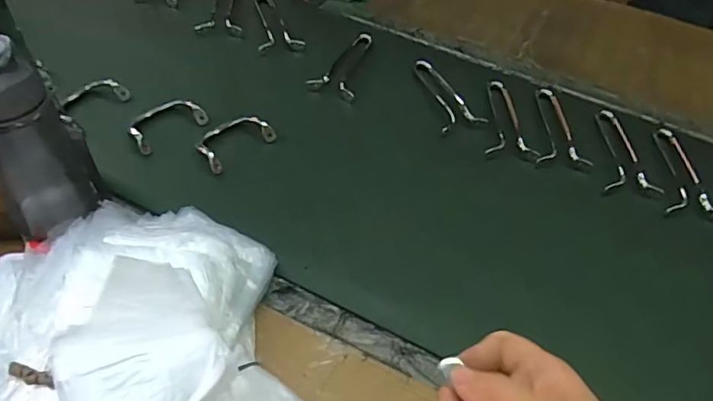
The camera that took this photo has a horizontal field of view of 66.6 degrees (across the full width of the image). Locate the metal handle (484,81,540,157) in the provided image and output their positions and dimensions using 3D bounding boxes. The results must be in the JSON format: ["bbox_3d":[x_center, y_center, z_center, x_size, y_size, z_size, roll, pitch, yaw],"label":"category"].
[{"bbox_3d":[0.204,-0.120,0.765,0.069,0.017,0.163,3,49,-4],"label":"metal handle"}]

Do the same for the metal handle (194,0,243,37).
[{"bbox_3d":[-0.225,-0.323,0.898,0.070,0.012,0.163,-3,49,-8],"label":"metal handle"}]

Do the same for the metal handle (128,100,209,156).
[{"bbox_3d":[-0.244,-0.100,0.701,0.098,0.013,0.048,-35,85,-30],"label":"metal handle"}]

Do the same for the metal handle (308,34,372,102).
[{"bbox_3d":[-0.014,-0.210,0.826,0.064,0.011,0.161,17,49,9],"label":"metal handle"}]

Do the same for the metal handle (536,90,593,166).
[{"bbox_3d":[0.277,-0.111,0.767,0.068,0.014,0.168,5,48,-2],"label":"metal handle"}]

